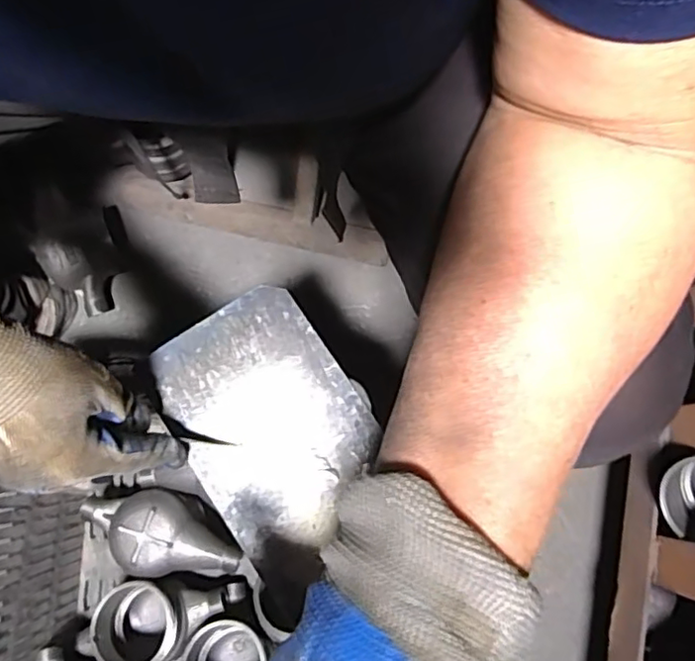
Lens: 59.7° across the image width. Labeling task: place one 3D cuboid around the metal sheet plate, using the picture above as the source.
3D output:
[{"bbox_3d":[-0.049,0.066,0.408,0.119,0.008,0.178,-34,79,-6],"label":"metal sheet plate"}]

